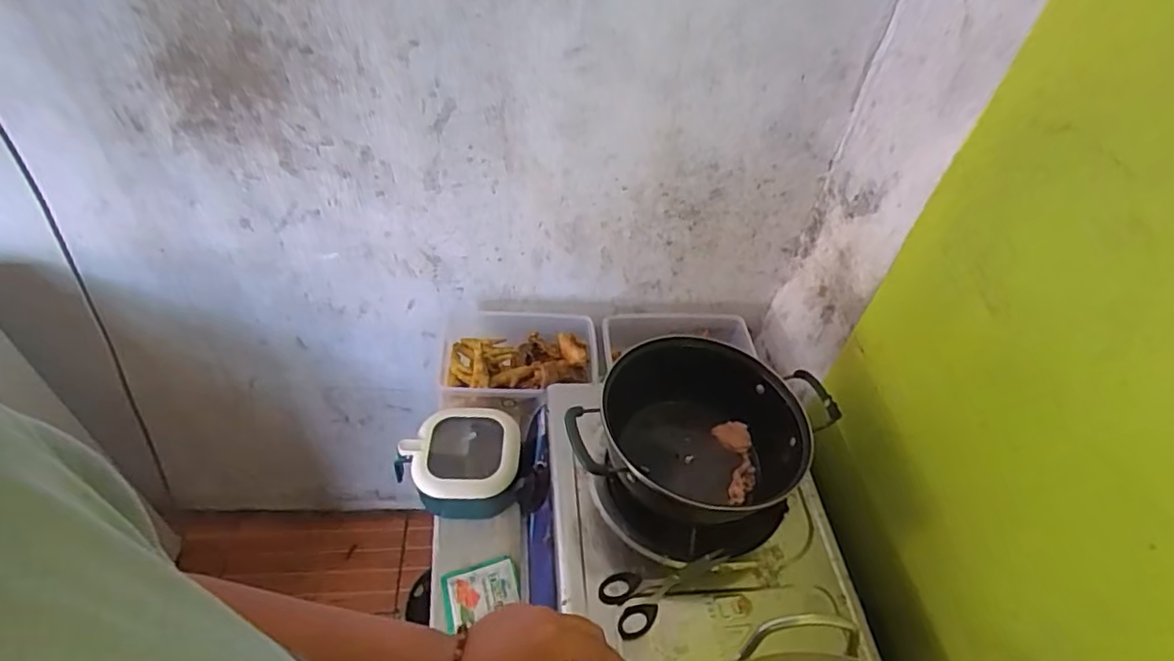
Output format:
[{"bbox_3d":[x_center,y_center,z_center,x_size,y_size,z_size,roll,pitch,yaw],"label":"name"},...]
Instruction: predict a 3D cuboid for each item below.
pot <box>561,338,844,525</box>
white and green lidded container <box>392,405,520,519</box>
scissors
[{"bbox_3d":[0.120,0.134,0.724,0.231,0.129,0.233,3,46,-3],"label":"pot"},{"bbox_3d":[-0.164,0.173,0.801,0.148,0.080,0.123,-3,47,-9],"label":"white and green lidded container"},{"bbox_3d":[0.087,0.270,0.673,0.148,0.005,0.064,-22,53,-25],"label":"scissors"}]

